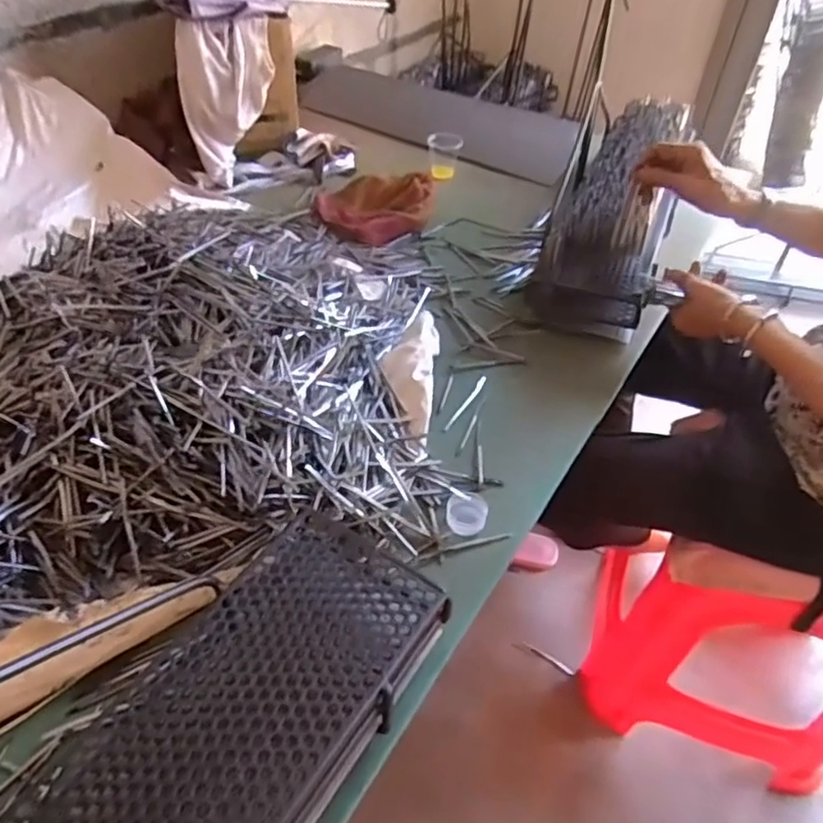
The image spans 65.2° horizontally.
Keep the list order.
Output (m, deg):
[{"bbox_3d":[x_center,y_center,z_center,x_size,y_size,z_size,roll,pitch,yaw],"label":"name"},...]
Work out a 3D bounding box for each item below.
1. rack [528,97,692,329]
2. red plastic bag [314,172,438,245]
[{"bbox_3d":[0.336,-0.347,1.025,0.147,0.118,0.594,17,47,15],"label":"rack"},{"bbox_3d":[-0.063,-0.340,1.066,0.196,0.060,0.166,15,46,14],"label":"red plastic bag"}]

